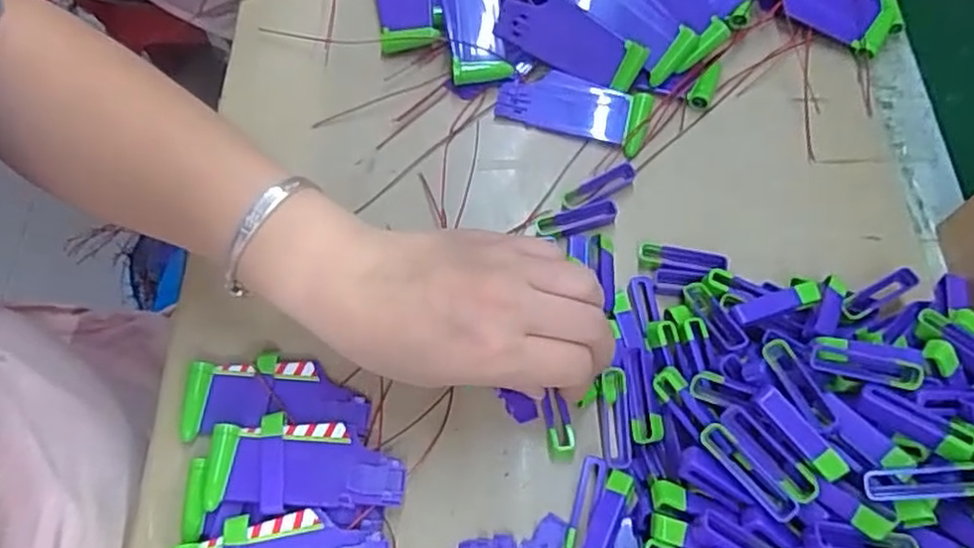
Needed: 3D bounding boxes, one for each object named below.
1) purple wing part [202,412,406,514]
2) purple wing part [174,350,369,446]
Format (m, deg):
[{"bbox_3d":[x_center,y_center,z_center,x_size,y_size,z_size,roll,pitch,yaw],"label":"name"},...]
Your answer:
[{"bbox_3d":[-0.084,0.090,0.319,0.090,0.013,0.041,2,64,0],"label":"purple wing part"},{"bbox_3d":[-0.103,0.061,0.334,0.090,0.010,0.039,1,64,-1],"label":"purple wing part"}]

